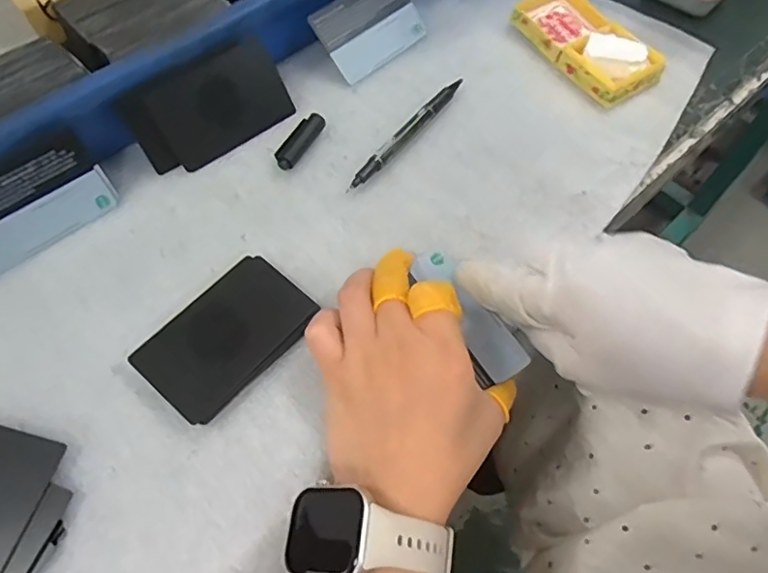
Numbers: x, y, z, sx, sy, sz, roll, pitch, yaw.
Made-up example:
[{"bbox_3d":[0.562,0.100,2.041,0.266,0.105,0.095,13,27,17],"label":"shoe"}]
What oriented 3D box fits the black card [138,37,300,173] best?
[{"bbox_3d":[-0.102,-0.117,0.355,0.085,0.056,0.010,-41,36,-22],"label":"black card"}]

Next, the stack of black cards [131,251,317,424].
[{"bbox_3d":[-0.082,0.026,0.299,0.055,0.014,0.088,40,67,17],"label":"stack of black cards"}]

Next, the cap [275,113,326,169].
[{"bbox_3d":[-0.056,-0.095,0.366,0.016,0.010,0.044,29,64,12],"label":"cap"}]

